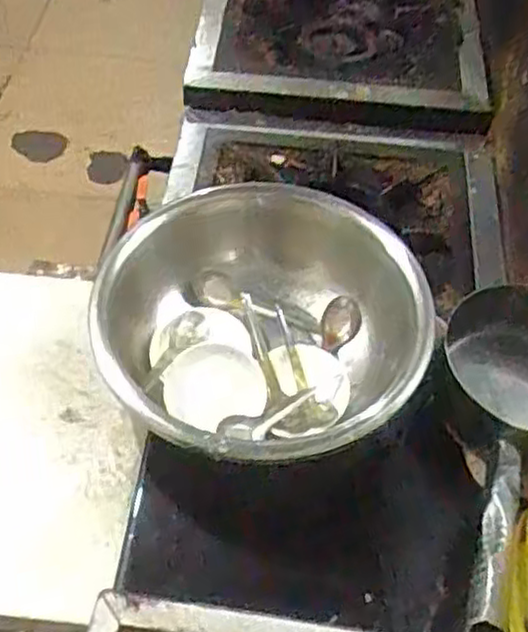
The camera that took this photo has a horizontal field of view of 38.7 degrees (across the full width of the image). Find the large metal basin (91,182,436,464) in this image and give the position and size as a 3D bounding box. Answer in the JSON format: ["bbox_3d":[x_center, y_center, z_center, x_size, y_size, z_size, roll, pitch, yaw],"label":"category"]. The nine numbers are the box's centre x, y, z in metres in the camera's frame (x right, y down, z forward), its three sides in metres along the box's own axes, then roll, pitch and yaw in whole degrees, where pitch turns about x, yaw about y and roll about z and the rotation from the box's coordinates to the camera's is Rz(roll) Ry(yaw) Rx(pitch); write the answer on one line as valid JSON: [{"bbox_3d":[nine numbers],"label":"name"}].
[{"bbox_3d":[-0.001,0.021,0.841,0.341,0.154,0.335,1,53,-2],"label":"large metal basin"}]

